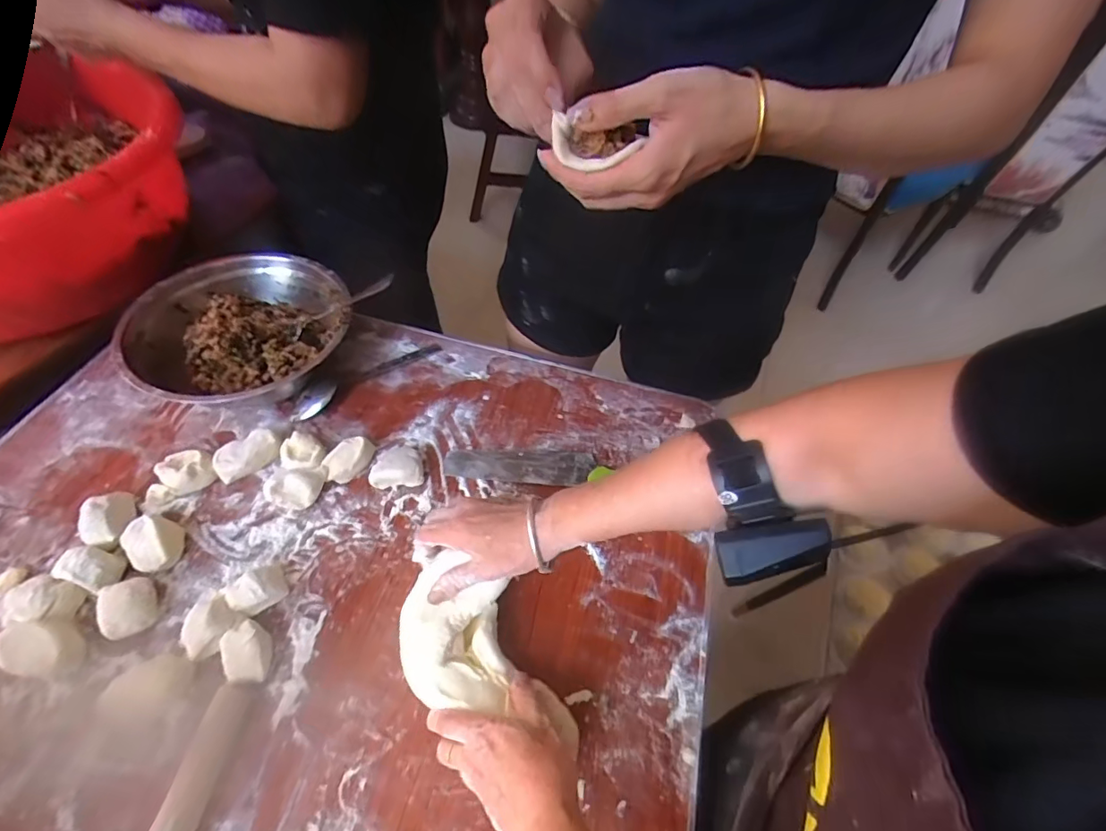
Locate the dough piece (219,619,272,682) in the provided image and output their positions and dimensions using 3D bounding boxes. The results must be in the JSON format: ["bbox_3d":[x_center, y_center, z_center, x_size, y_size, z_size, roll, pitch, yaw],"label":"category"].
[{"bbox_3d":[-0.253,0.199,0.421,0.033,0.033,0.043,-19,58,-18],"label":"dough piece"}]

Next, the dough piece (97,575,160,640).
[{"bbox_3d":[-0.364,0.164,0.433,0.035,0.037,0.044,-25,60,-22],"label":"dough piece"}]

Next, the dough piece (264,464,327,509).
[{"bbox_3d":[-0.262,0.073,0.516,0.053,0.030,0.040,2,54,-4],"label":"dough piece"}]

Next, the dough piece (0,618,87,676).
[{"bbox_3d":[-0.420,0.191,0.417,0.061,0.032,0.039,4,54,-2],"label":"dough piece"}]

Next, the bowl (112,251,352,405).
[{"bbox_3d":[-0.367,-0.100,0.606,0.222,0.078,0.236,3,54,-3],"label":"bowl"}]

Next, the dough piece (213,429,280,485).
[{"bbox_3d":[-0.322,0.042,0.534,0.033,0.029,0.064,40,60,22],"label":"dough piece"}]

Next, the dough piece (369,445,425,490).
[{"bbox_3d":[-0.168,0.051,0.545,0.053,0.027,0.051,-5,54,-9],"label":"dough piece"}]

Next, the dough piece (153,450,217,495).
[{"bbox_3d":[-0.374,0.058,0.519,0.041,0.026,0.045,3,54,-3],"label":"dough piece"}]

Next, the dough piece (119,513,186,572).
[{"bbox_3d":[-0.372,0.118,0.470,0.053,0.032,0.043,33,58,18],"label":"dough piece"}]

